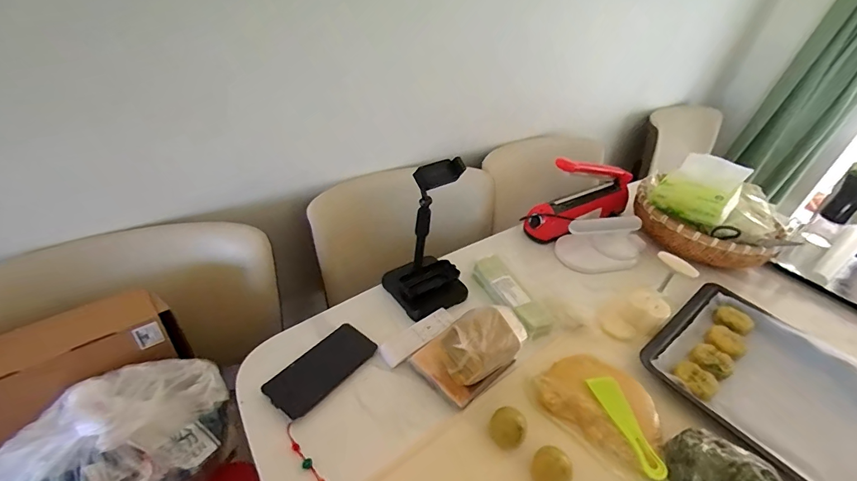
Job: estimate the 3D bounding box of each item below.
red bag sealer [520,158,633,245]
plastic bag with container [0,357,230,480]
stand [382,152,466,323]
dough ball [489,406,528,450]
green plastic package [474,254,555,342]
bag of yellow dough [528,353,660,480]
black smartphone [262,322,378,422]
[{"bbox_3d":[0.365,-0.107,0.906,0.304,0.171,0.080,-12,42,-23],"label":"red bag sealer"},{"bbox_3d":[-0.399,0.251,0.489,0.280,0.172,0.171,-24,48,-34],"label":"plastic bag with container"},{"bbox_3d":[0.001,0.000,0.662,0.123,0.244,0.110,-23,47,-33],"label":"stand"},{"bbox_3d":[0.106,0.251,0.538,0.045,0.038,0.042,5,38,-4],"label":"dough ball"},{"bbox_3d":[0.146,0.101,0.732,0.058,0.041,0.178,-13,43,-25],"label":"green plastic package"},{"bbox_3d":[0.250,0.238,0.586,0.172,0.032,0.126,33,45,28],"label":"bag of yellow dough"},{"bbox_3d":[-0.153,0.185,0.587,0.072,0.013,0.158,31,44,27],"label":"black smartphone"}]

